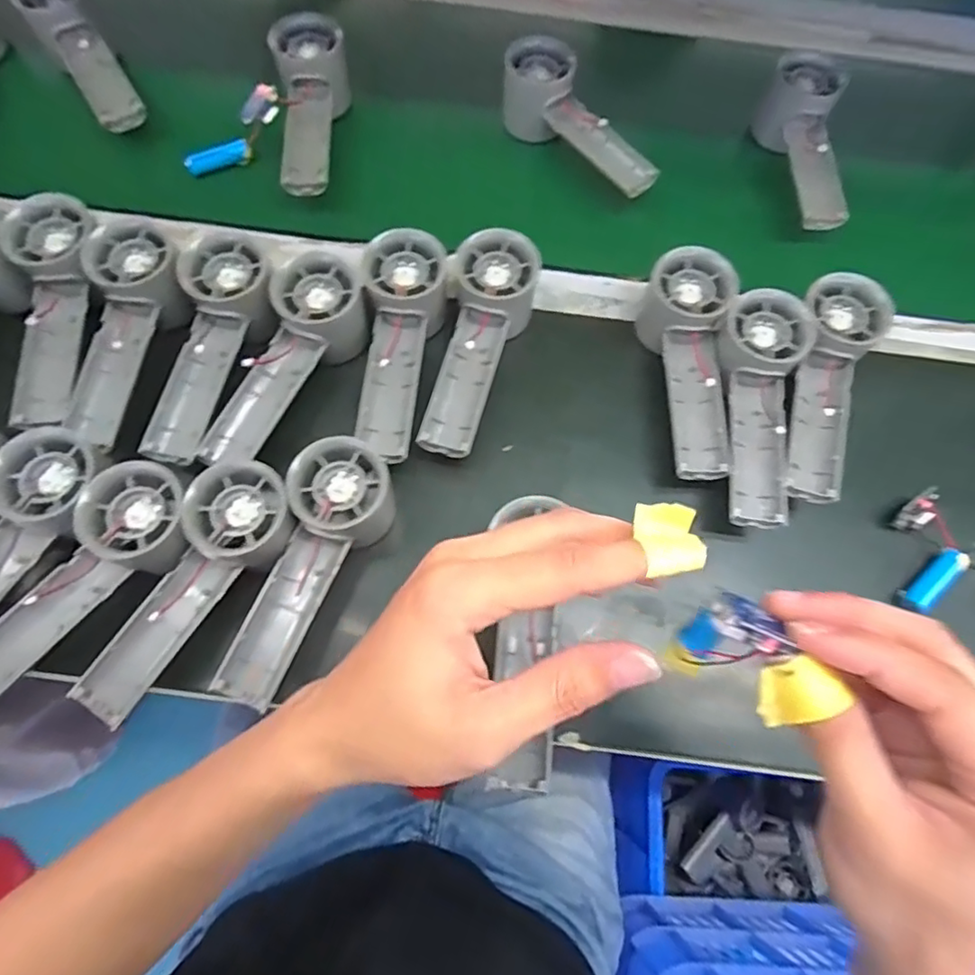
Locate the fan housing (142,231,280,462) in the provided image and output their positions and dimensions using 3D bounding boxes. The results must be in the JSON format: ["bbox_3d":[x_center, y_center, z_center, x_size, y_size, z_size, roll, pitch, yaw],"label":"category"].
[{"bbox_3d":[-0.188,-0.093,0.393,0.063,0.034,0.156,16,84,4],"label":"fan housing"}]

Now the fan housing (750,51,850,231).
[{"bbox_3d":[0.263,-0.287,0.488,0.060,0.050,0.152,5,70,0],"label":"fan housing"}]

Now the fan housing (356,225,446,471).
[{"bbox_3d":[-0.062,-0.096,0.406,0.054,0.044,0.161,7,83,0],"label":"fan housing"}]

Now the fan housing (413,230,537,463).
[{"bbox_3d":[-0.009,-0.097,0.412,0.056,0.049,0.160,16,82,4],"label":"fan housing"}]

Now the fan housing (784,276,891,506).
[{"bbox_3d":[0.232,-0.068,0.389,0.050,0.036,0.154,16,70,4],"label":"fan housing"}]

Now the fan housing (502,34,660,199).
[{"bbox_3d":[0.078,-0.305,0.481,0.154,0.048,0.050,40,73,12],"label":"fan housing"}]

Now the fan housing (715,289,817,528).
[{"bbox_3d":[0.181,-0.055,0.385,0.055,0.036,0.155,11,70,2],"label":"fan housing"}]

